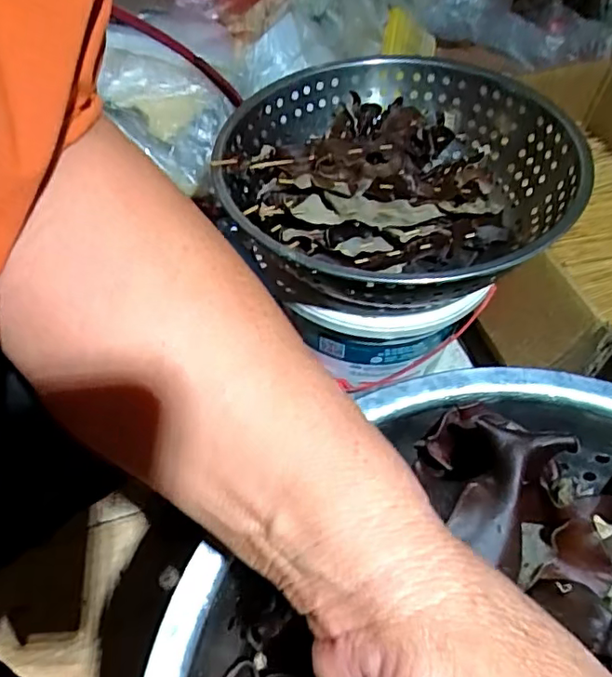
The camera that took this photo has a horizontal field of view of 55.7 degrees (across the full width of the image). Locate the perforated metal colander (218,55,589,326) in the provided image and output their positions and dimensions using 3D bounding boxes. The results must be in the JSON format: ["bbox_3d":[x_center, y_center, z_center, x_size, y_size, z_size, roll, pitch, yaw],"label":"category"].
[{"bbox_3d":[0.092,-0.146,0.552,0.293,0.104,0.302,1,57,-1],"label":"perforated metal colander"}]

